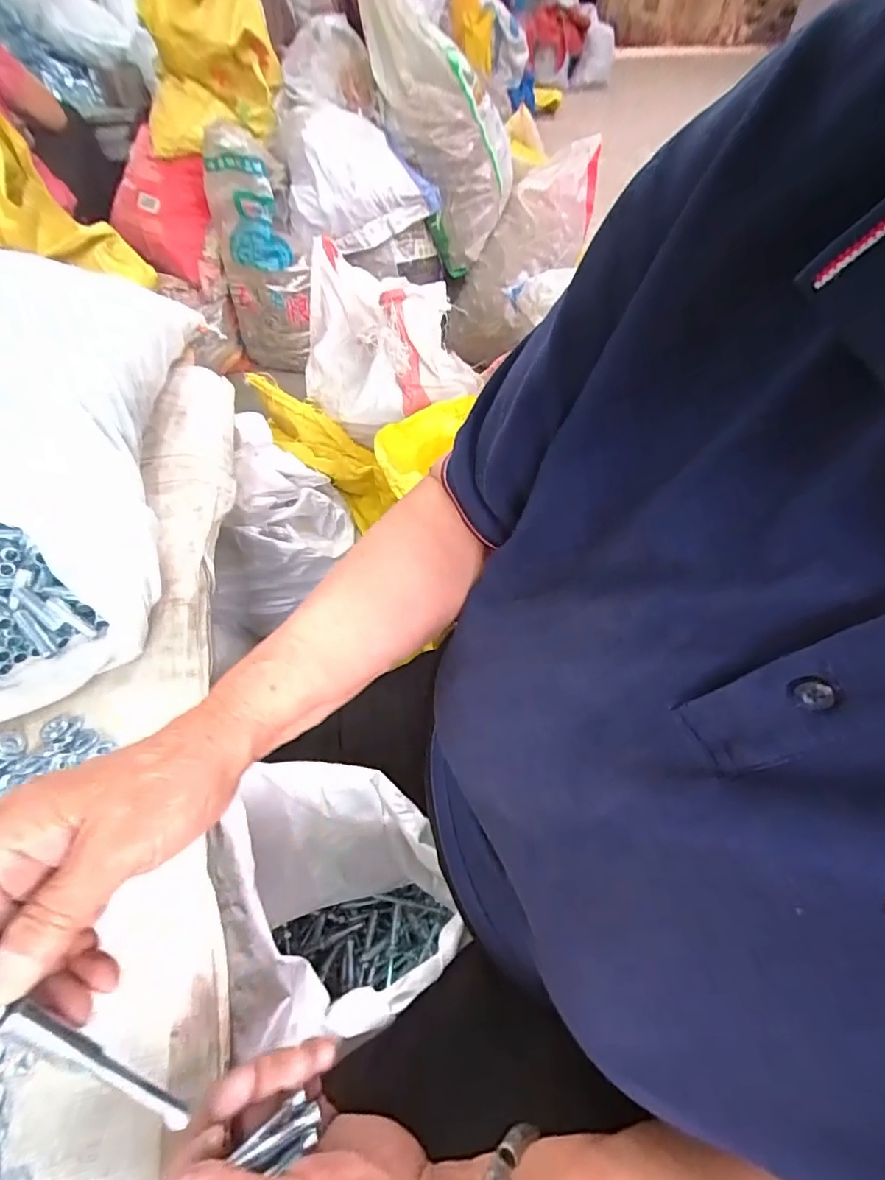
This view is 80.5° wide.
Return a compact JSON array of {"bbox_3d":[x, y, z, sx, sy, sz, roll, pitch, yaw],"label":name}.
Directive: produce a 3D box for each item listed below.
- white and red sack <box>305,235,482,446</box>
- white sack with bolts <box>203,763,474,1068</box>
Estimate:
[{"bbox_3d":[-0.093,-0.429,0.897,0.268,0.200,0.280,-27,56,-20],"label":"white and red sack"},{"bbox_3d":[-0.100,0.334,0.558,0.186,0.288,0.221,-17,53,-14],"label":"white sack with bolts"}]

